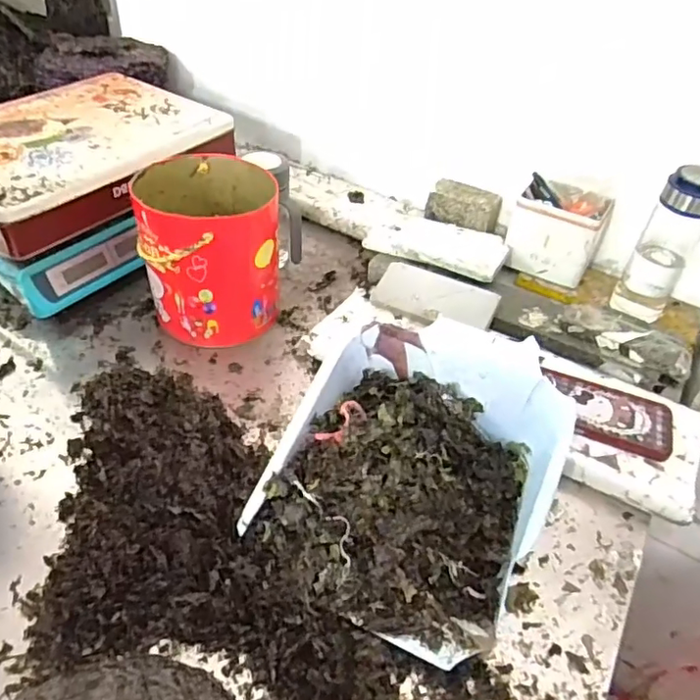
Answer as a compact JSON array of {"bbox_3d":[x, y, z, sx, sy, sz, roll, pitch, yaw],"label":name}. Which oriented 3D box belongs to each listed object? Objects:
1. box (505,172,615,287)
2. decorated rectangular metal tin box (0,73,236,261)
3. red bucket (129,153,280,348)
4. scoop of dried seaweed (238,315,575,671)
[{"bbox_3d":[0.293,-0.177,0.796,0.121,0.100,0.094,23,45,18],"label":"box"},{"bbox_3d":[-0.390,-0.276,0.791,0.290,0.075,0.370,28,47,22],"label":"decorated rectangular metal tin box"},{"bbox_3d":[-0.178,-0.129,0.722,0.157,0.180,0.169,3,43,-3],"label":"red bucket"},{"bbox_3d":[0.057,0.107,0.520,0.249,0.135,0.256,21,45,16],"label":"scoop of dried seaweed"}]

